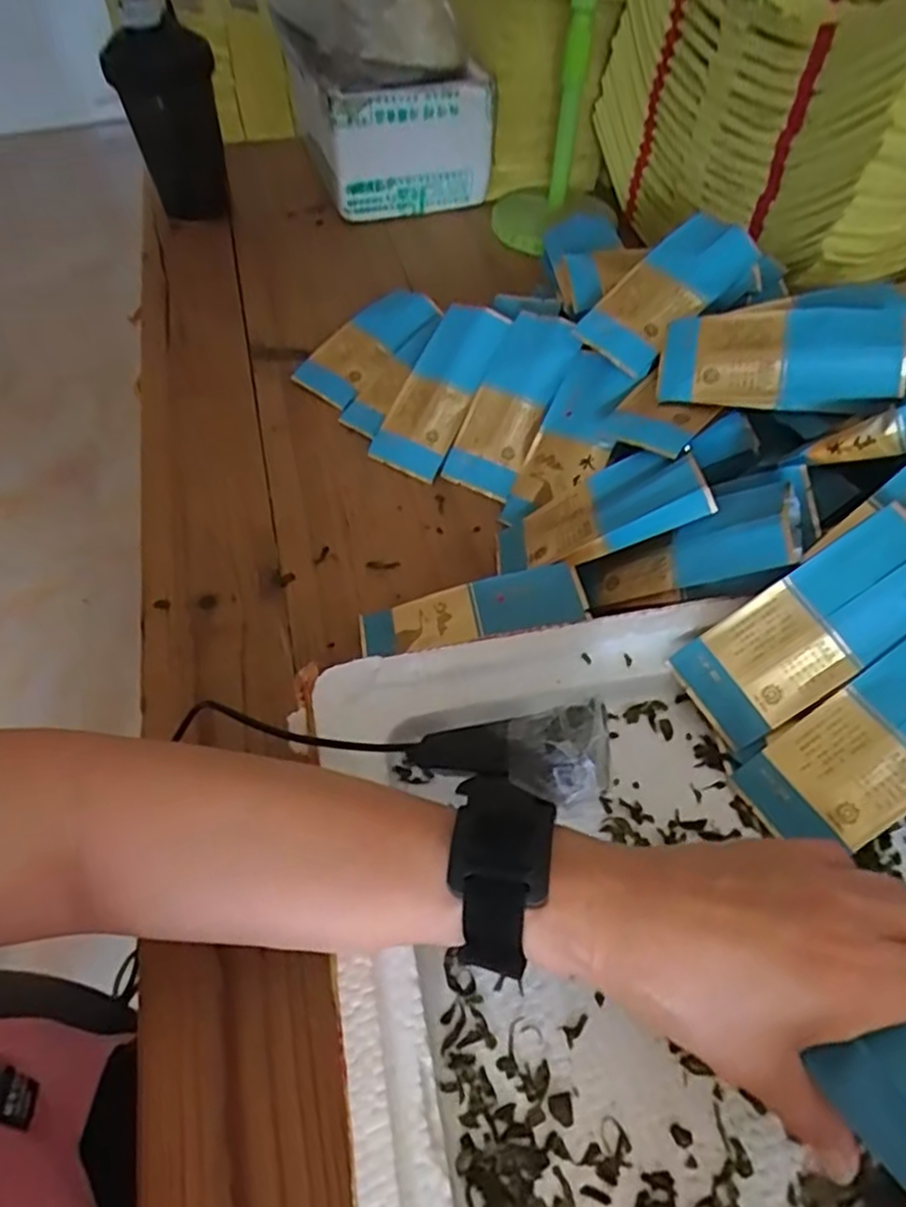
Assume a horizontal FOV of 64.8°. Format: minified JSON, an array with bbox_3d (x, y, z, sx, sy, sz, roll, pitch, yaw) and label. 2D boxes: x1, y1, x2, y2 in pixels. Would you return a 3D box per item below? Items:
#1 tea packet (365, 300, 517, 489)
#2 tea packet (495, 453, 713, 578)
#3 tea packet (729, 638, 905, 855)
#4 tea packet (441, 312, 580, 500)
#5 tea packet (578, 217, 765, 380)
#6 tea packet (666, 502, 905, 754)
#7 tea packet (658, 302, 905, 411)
[{"bbox_3d":[-0.009,-0.152,0.506,0.056,0.009,0.128,27,87,19],"label":"tea packet"},{"bbox_3d":[0.085,-0.054,0.424,0.128,0.017,0.062,-17,48,29],"label":"tea packet"},{"bbox_3d":[0.188,0.064,0.320,0.116,0.008,0.056,-40,56,14],"label":"tea packet"},{"bbox_3d":[0.042,-0.138,0.491,0.052,0.009,0.129,25,88,18],"label":"tea packet"},{"bbox_3d":[0.142,-0.203,0.462,0.125,0.021,0.054,-43,75,-5],"label":"tea packet"},{"bbox_3d":[0.171,0.013,0.340,0.127,0.007,0.053,-38,73,12],"label":"tea packet"},{"bbox_3d":[0.187,-0.143,0.410,0.126,0.011,0.063,6,80,24],"label":"tea packet"}]

